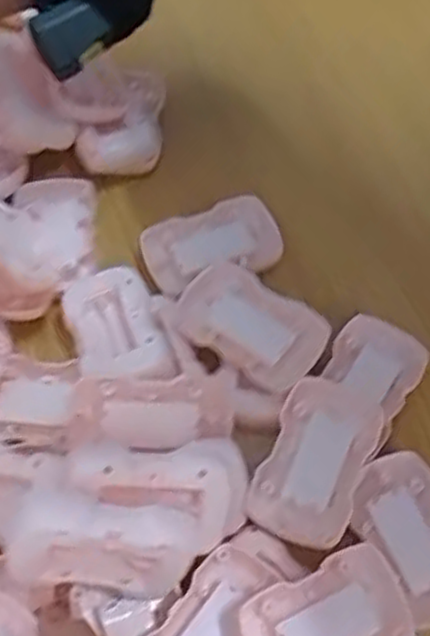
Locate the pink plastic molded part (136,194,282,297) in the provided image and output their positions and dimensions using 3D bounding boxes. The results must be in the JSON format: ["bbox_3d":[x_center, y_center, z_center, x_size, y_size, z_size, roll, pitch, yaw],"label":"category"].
[{"bbox_3d":[-0.002,-0.046,0.510,0.085,0.020,0.054,-21,67,-13],"label":"pink plastic molded part"}]

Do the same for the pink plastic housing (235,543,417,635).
[{"bbox_3d":[0.056,0.149,0.374,0.086,0.021,0.052,-25,68,-15],"label":"pink plastic housing"}]

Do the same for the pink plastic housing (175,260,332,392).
[{"bbox_3d":[0.022,0.003,0.460,0.088,0.015,0.056,36,67,14],"label":"pink plastic housing"}]

